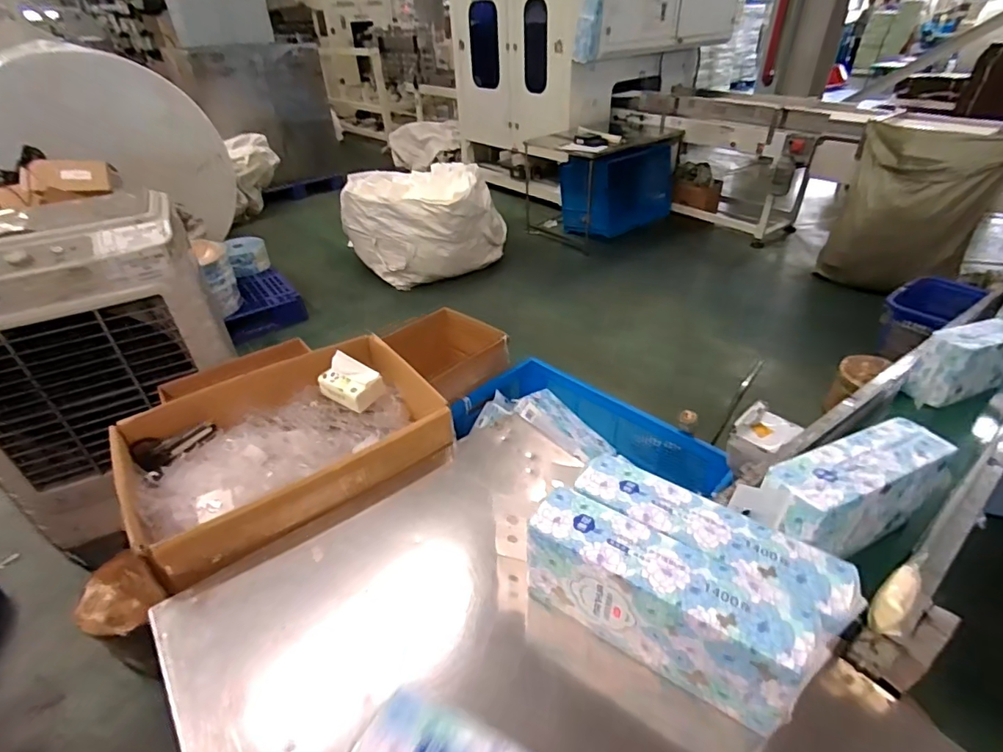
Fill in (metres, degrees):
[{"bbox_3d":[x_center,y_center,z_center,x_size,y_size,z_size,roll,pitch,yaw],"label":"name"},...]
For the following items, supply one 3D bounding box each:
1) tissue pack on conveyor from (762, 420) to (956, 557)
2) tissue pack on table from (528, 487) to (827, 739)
[{"bbox_3d":[0.515,0.172,0.744,0.337,0.143,0.098,-7,35,-27],"label":"tissue pack on conveyor"},{"bbox_3d":[0.196,0.295,0.655,0.351,0.150,0.105,22,43,29],"label":"tissue pack on table"}]

